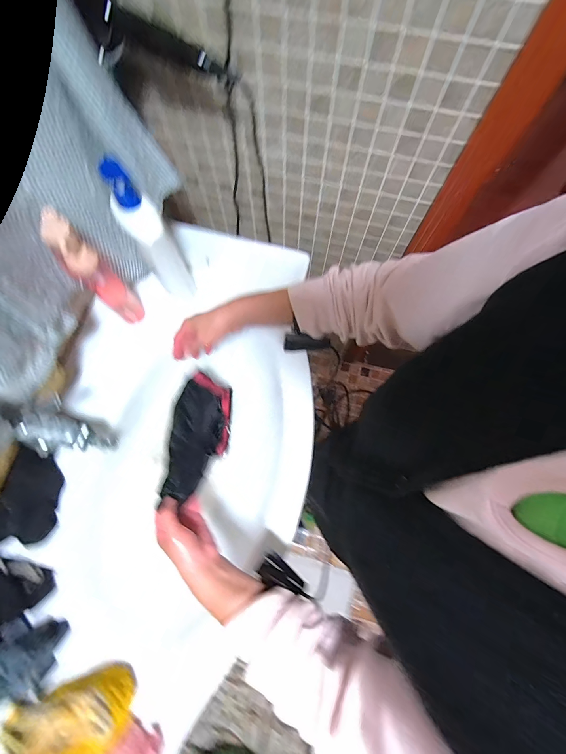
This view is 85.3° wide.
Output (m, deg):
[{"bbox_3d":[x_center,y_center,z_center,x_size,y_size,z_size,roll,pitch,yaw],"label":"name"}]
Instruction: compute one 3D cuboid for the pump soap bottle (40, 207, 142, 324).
[{"bbox_3d":[-0.317,-0.172,0.526,0.054,0.230,0.067,-43,79,-11],"label":"pump soap bottle"}]

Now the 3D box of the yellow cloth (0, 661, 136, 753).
[{"bbox_3d":[-0.298,0.491,0.419,0.184,0.072,0.102,-20,75,-6],"label":"yellow cloth"}]

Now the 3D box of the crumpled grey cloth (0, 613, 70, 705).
[{"bbox_3d":[-0.392,0.430,0.464,0.093,0.041,0.100,3,74,1],"label":"crumpled grey cloth"}]

